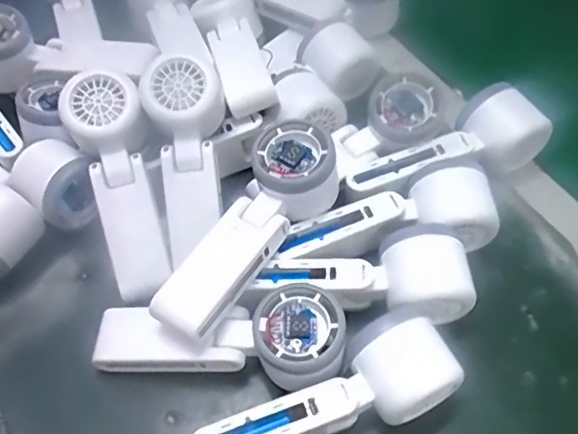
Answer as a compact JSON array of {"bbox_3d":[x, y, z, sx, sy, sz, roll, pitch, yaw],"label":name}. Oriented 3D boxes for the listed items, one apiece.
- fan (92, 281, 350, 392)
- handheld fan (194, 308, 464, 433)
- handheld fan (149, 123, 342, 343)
[{"bbox_3d":[-0.045,0.080,0.384,0.168,0.042,0.066,-5,54,14],"label":"fan"},{"bbox_3d":[0.022,0.117,0.356,0.158,0.055,0.057,-24,58,-16],"label":"handheld fan"},{"bbox_3d":[-0.023,0.004,0.390,0.053,0.044,0.163,27,60,19],"label":"handheld fan"}]

